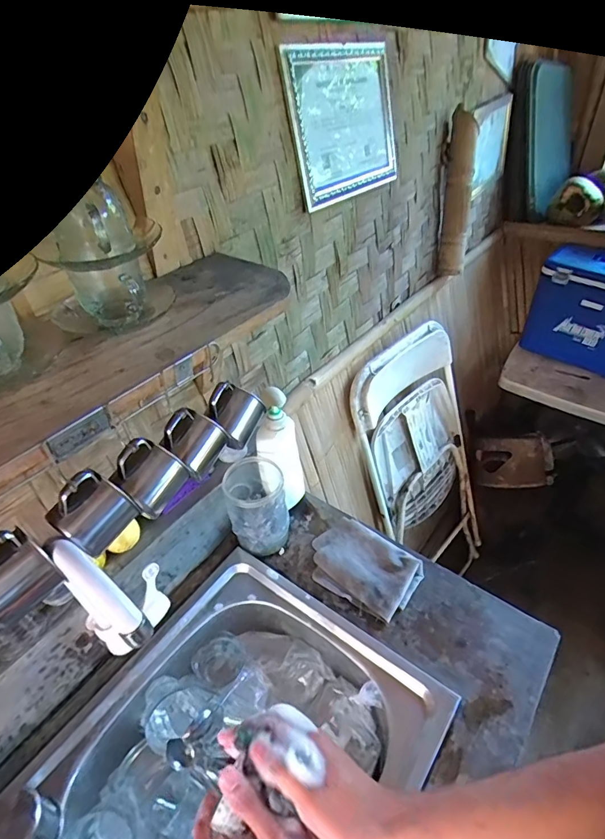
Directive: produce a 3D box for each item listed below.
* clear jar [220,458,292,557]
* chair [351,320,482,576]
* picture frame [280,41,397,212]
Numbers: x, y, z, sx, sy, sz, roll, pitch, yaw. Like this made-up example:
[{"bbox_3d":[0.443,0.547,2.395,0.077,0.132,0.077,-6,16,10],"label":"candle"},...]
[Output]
[{"bbox_3d":[-0.076,0.145,0.760,0.098,0.147,0.111,-8,41,-5],"label":"clear jar"},{"bbox_3d":[0.392,0.198,1.431,0.445,0.981,0.090,-39,32,-30],"label":"chair"},{"bbox_3d":[0.083,-0.577,0.861,0.029,0.250,0.307,18,46,39],"label":"picture frame"}]

